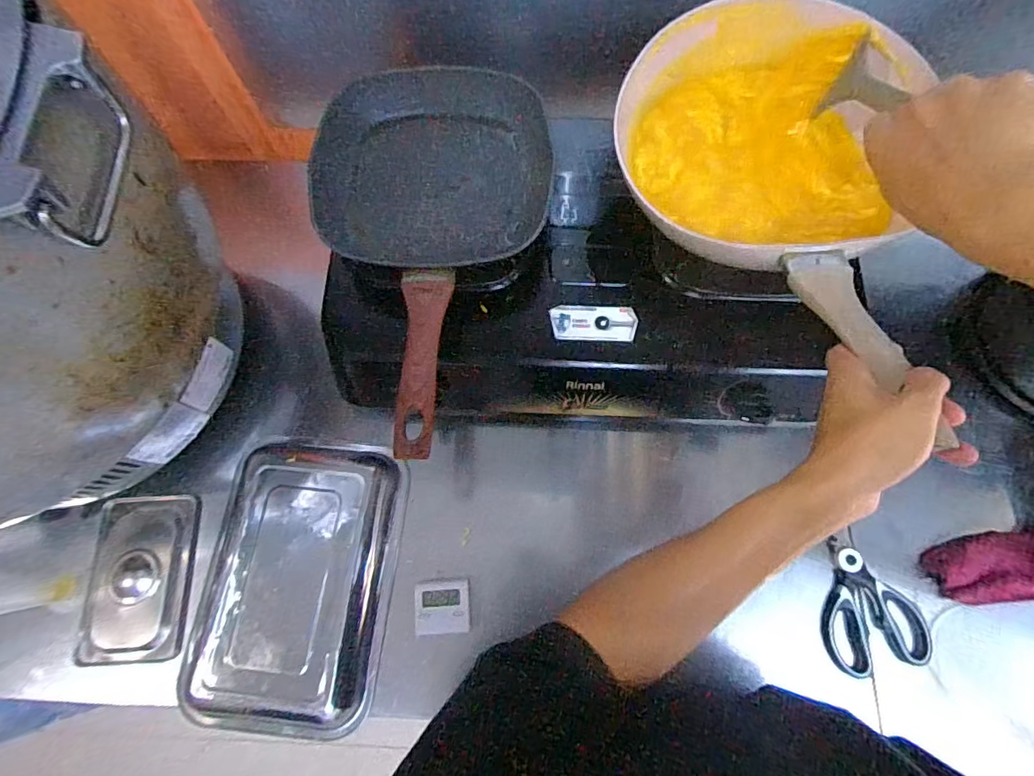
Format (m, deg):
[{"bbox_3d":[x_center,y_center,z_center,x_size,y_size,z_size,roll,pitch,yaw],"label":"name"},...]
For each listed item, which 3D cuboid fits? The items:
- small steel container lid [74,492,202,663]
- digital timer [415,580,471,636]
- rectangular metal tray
[{"bbox_3d":[-0.413,0.205,0.548,0.115,0.022,0.169,-4,72,0],"label":"small steel container lid"},{"bbox_3d":[-0.079,0.235,0.539,0.056,0.018,0.052,-3,72,0],"label":"digital timer"},{"bbox_3d":[-0.233,0.200,0.527,0.191,0.036,0.284,5,72,2],"label":"rectangular metal tray"}]

